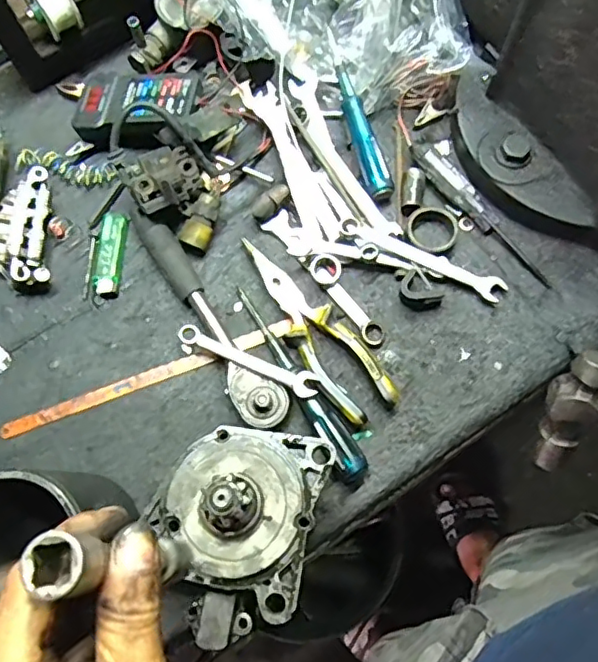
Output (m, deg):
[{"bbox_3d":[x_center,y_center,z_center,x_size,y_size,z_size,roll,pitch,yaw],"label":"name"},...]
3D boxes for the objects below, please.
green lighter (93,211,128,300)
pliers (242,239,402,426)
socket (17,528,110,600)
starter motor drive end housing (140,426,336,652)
[{"bbox_3d":[-0.176,-0.071,0.541,0.025,0.012,0.080,5,73,4],"label":"green lighter"},{"bbox_3d":[0.012,-0.007,0.512,0.049,0.021,0.191,-33,74,-8],"label":"pliers"},{"bbox_3d":[-0.084,0.082,0.207,0.021,0.024,0.021,2,73,3],"label":"socket"},{"bbox_3d":[-0.057,0.139,0.409,0.112,0.068,0.154,15,74,7],"label":"starter motor drive end housing"}]

